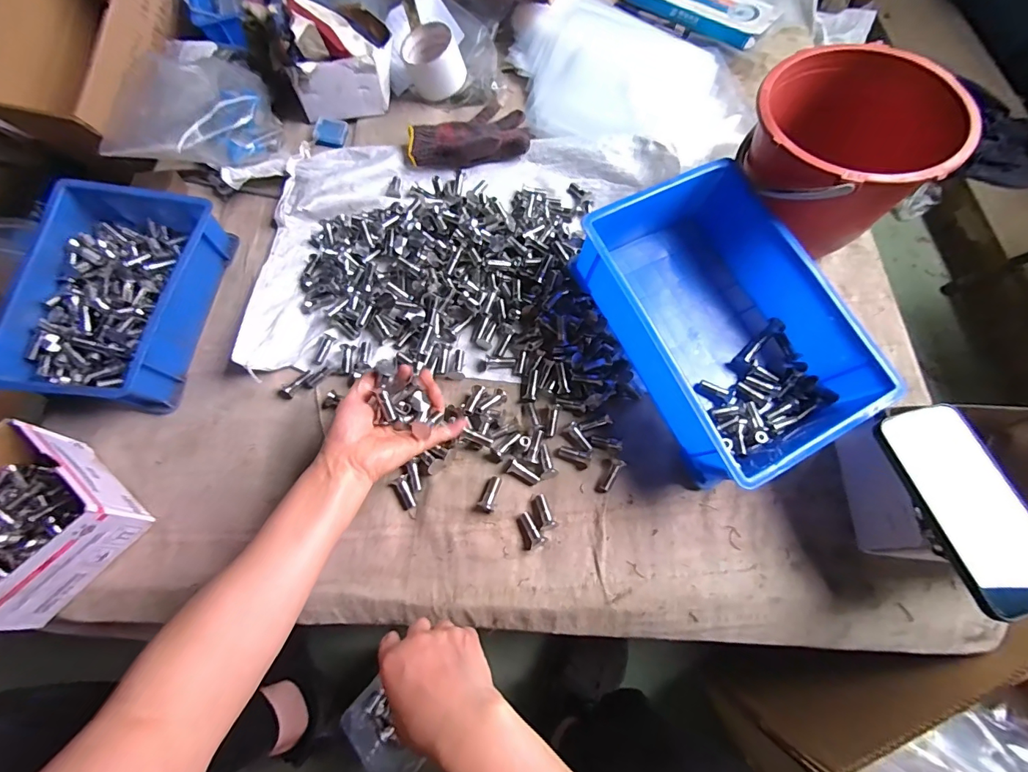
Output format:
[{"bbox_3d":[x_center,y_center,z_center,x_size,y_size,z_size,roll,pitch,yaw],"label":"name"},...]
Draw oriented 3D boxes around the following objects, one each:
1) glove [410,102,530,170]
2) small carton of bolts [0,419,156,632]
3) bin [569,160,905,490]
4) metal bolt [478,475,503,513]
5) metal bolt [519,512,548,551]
[{"bbox_3d":[-0.068,-0.367,0.637,0.170,0.030,0.115,-12,68,-4],"label":"glove"},{"bbox_3d":[-0.469,0.136,0.418,0.143,0.083,0.147,36,73,14],"label":"small carton of bolts"},{"bbox_3d":[0.219,-0.063,0.466,0.199,0.112,0.299,-25,69,-9],"label":"bin"},{"bbox_3d":[-0.023,0.111,0.457,0.016,0.013,0.037,21,70,9],"label":"metal bolt"},{"bbox_3d":[0.016,0.144,0.441,0.018,0.012,0.035,-32,71,-11],"label":"metal bolt"}]

